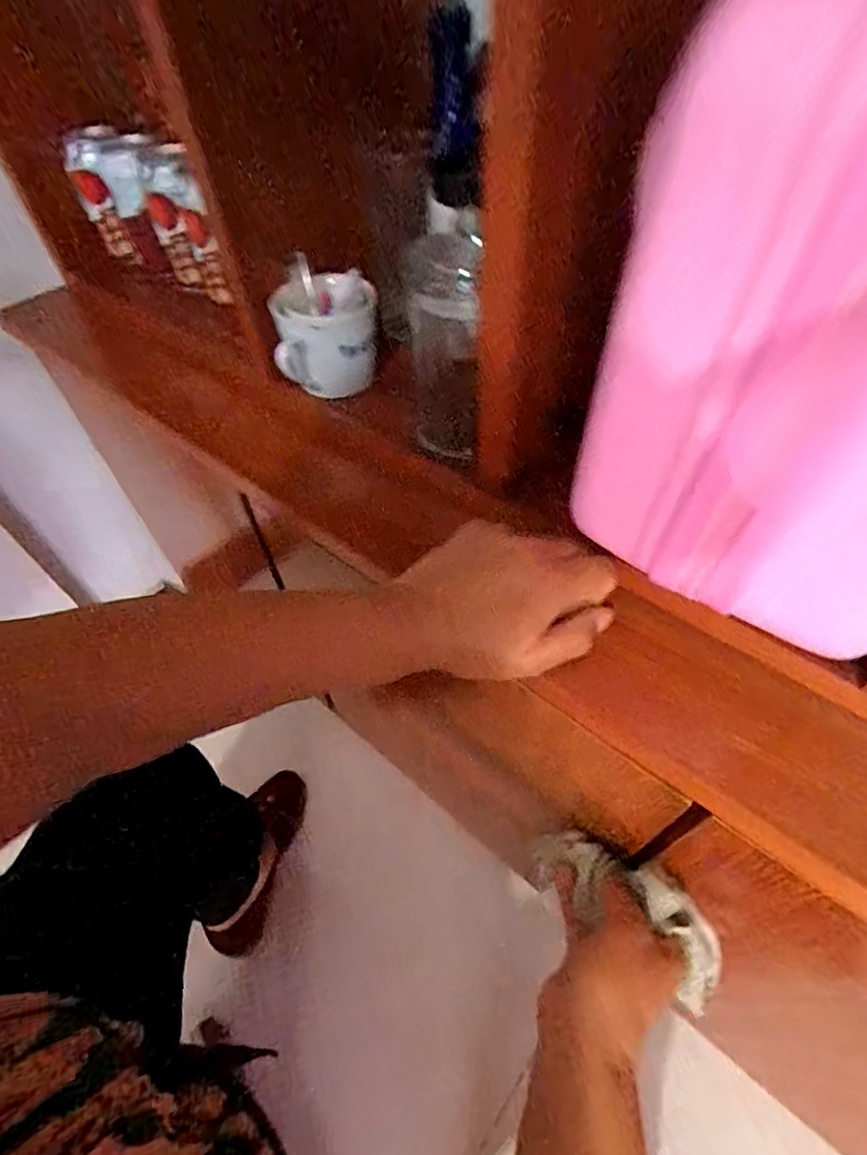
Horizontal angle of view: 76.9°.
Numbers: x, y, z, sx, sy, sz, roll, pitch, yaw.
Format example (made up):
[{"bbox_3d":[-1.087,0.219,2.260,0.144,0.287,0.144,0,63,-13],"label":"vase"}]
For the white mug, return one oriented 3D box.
[{"bbox_3d":[-0.087,-0.190,0.426,0.075,0.074,0.072,-17,53,-10],"label":"white mug"}]

